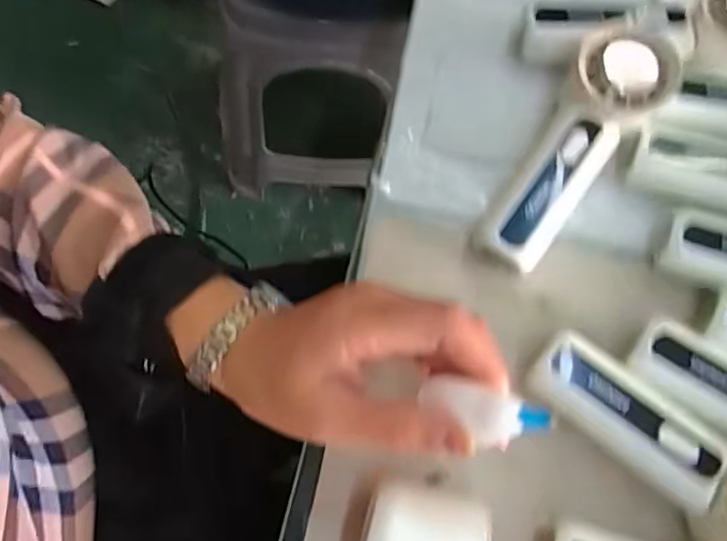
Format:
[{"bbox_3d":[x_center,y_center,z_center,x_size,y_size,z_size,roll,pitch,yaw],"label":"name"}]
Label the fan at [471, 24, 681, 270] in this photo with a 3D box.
[{"bbox_3d":[0.124,-0.069,0.344,0.056,0.056,0.157,32,74,7],"label":"fan"}]

